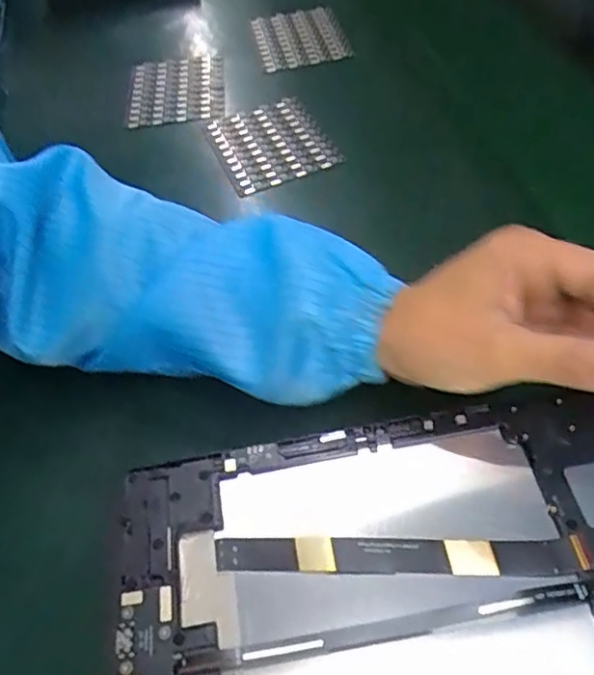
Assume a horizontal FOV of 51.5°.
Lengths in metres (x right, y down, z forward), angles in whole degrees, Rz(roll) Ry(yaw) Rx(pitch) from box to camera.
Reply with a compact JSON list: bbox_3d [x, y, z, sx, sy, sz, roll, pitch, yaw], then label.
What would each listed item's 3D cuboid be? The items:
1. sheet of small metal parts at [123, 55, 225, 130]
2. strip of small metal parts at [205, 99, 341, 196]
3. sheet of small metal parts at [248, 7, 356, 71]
[{"bbox_3d":[-0.107,-0.219,0.545,0.083,0.012,0.096,-6,51,0],"label":"sheet of small metal parts"},{"bbox_3d":[-0.023,-0.154,0.488,0.081,0.010,0.100,-21,53,-12],"label":"strip of small metal parts"},{"bbox_3d":[0.001,-0.295,0.601,0.081,0.012,0.101,-12,53,-1],"label":"sheet of small metal parts"}]

